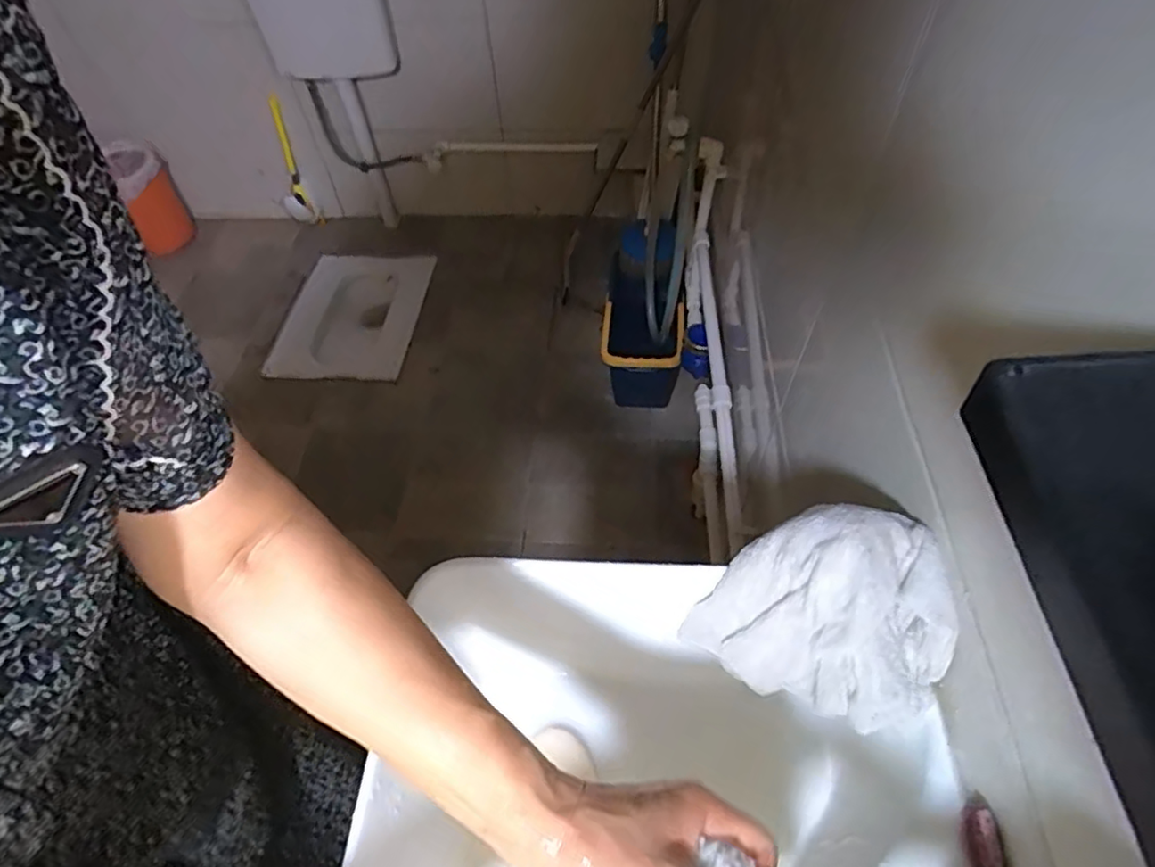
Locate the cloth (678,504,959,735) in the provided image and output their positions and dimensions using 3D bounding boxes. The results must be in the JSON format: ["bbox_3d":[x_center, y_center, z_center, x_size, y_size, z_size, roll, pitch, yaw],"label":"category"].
[{"bbox_3d":[0.171,0.121,0.432,0.160,0.050,0.153,23,94,27],"label":"cloth"}]

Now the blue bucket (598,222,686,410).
[{"bbox_3d":[0.163,-0.333,1.629,0.198,0.241,0.524,-1,68,2],"label":"blue bucket"}]

